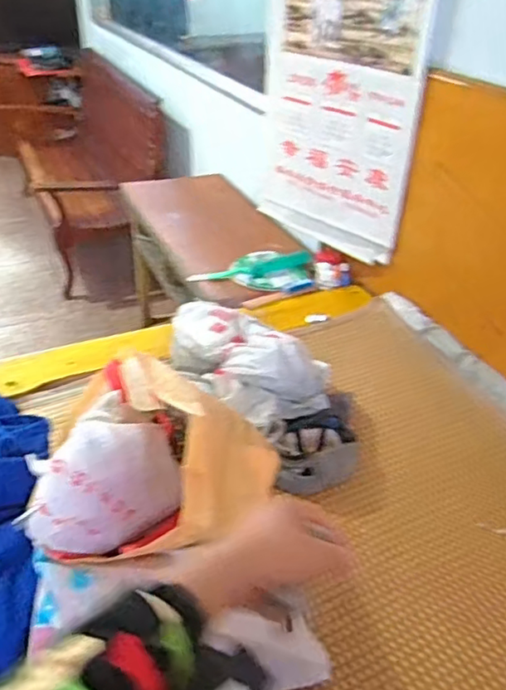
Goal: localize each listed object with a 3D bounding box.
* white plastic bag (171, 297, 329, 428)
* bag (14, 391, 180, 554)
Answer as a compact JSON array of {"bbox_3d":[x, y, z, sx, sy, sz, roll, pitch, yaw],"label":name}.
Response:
[{"bbox_3d":[-0.027,0.026,1.185,0.251,0.129,0.353,-28,45,-36],"label":"white plastic bag"},{"bbox_3d":[-0.191,0.160,0.744,0.195,0.157,0.123,-25,43,-33],"label":"bag"}]

